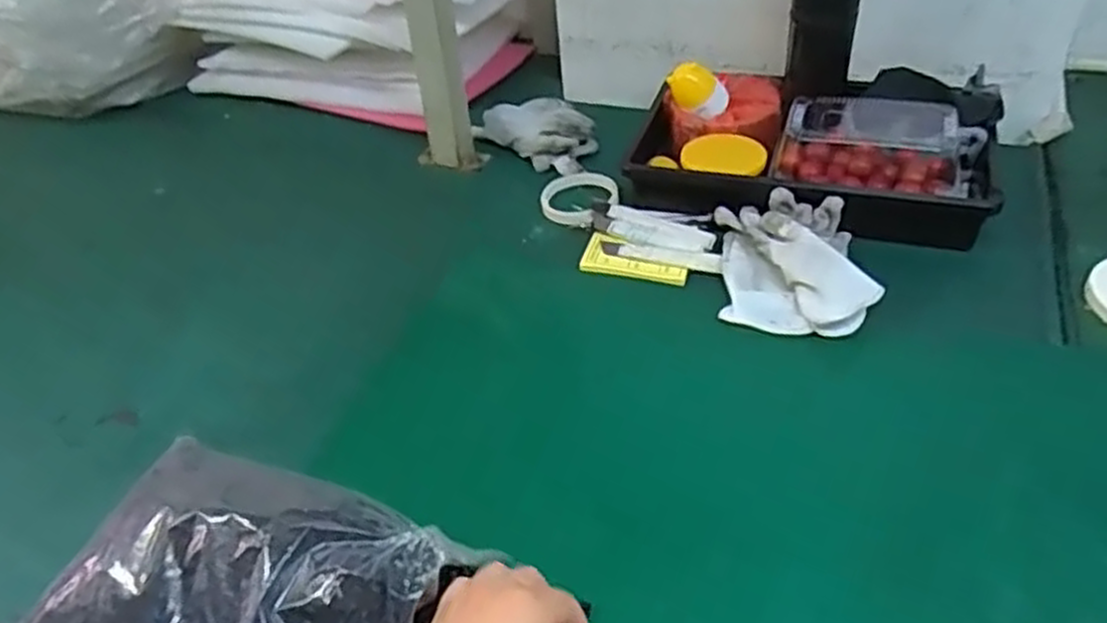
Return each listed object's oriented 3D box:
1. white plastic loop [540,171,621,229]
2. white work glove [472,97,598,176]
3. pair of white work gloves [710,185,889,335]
[{"bbox_3d":[0.030,-0.129,0.898,0.093,0.018,0.094,-4,39,3],"label":"white plastic loop"},{"bbox_3d":[-0.013,-0.229,1.006,0.154,0.049,0.102,28,50,35],"label":"white work glove"},{"bbox_3d":[0.227,-0.047,0.751,0.141,0.044,0.167,3,40,11],"label":"pair of white work gloves"}]

